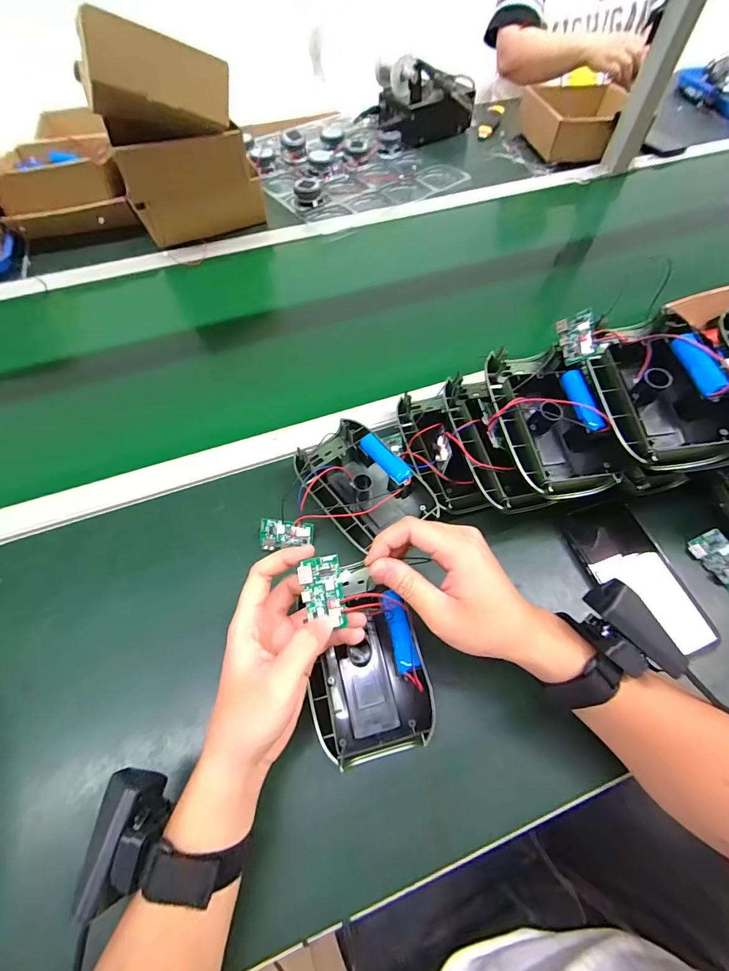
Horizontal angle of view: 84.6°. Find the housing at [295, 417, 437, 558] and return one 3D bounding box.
[{"bbox_3d":[-0.003,0.003,0.434,0.102,0.043,0.152,-37,67,-19],"label":"housing"}]

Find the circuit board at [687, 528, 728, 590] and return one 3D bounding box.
[{"bbox_3d":[0.362,0.075,0.405,0.011,0.033,0.055,-2,54,-38],"label":"circuit board"}]

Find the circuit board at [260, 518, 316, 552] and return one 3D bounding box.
[{"bbox_3d":[-0.082,0.053,0.419,0.056,0.005,0.030,4,93,3],"label":"circuit board"}]

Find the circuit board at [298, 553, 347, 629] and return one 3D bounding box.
[{"bbox_3d":[-0.031,0.080,0.304,0.030,0.009,0.049,-12,79,-8],"label":"circuit board"}]

